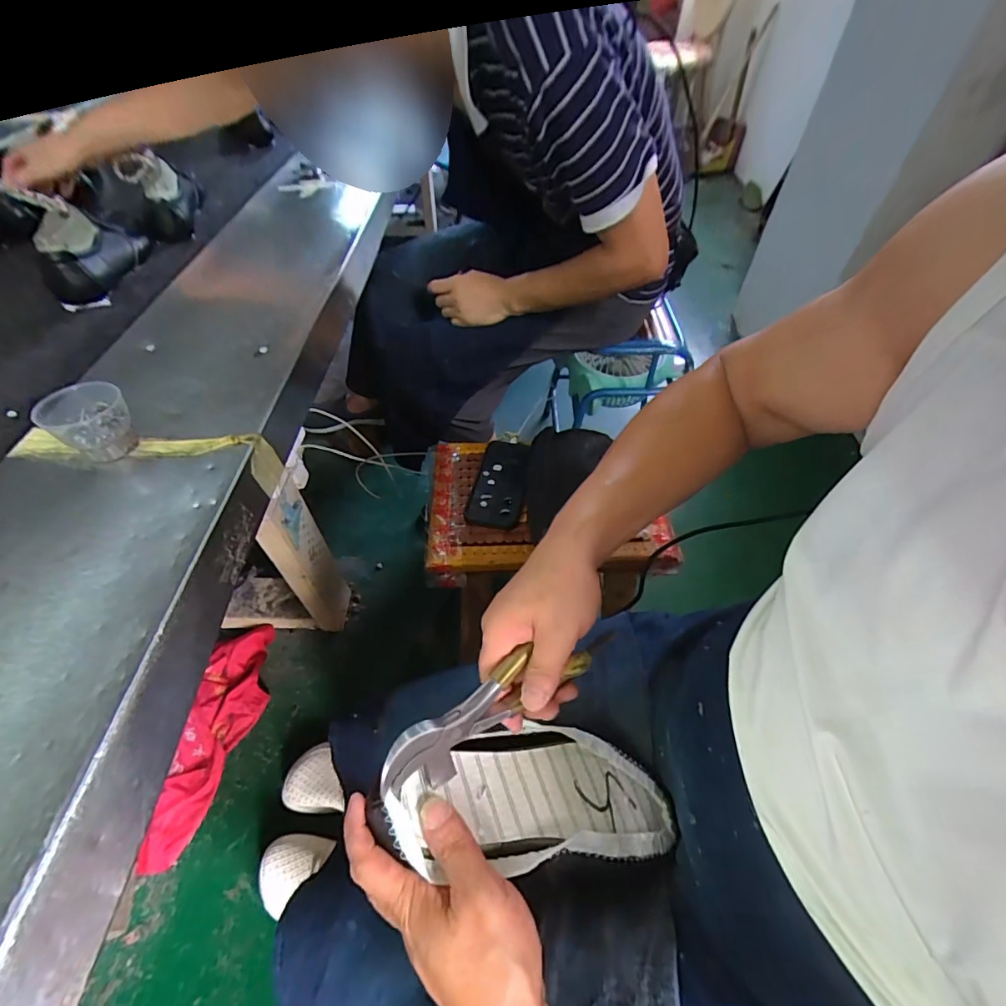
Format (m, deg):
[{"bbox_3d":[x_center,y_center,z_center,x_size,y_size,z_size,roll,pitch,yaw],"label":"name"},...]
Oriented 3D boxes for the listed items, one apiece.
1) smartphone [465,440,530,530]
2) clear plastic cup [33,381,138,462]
[{"bbox_3d":[-0.002,-0.035,0.727,0.079,0.016,0.168,9,52,7],"label":"smartphone"},{"bbox_3d":[-0.370,-0.072,0.425,0.056,0.051,0.062,35,60,25],"label":"clear plastic cup"}]

